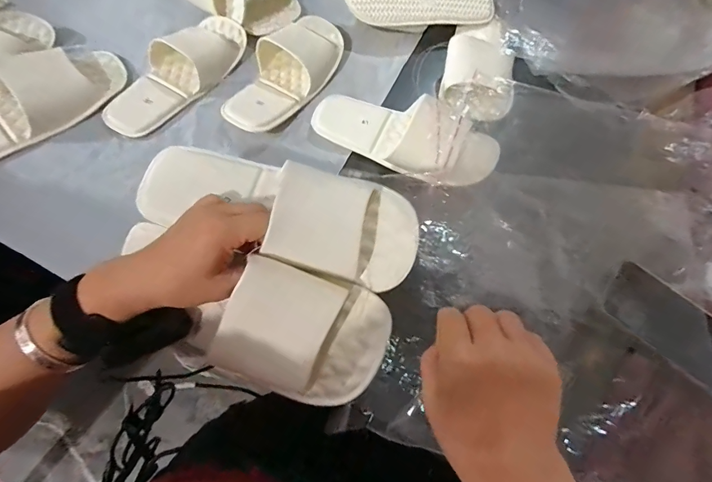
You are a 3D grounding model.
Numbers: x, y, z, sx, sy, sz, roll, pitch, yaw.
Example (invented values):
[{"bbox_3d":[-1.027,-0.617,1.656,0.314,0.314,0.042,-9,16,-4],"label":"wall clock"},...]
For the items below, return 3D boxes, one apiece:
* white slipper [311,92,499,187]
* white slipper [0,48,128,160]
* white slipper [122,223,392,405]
[{"bbox_3d":[0.062,-0.142,0.476,0.234,0.050,0.099,29,68,11],"label":"white slipper"},{"bbox_3d":[-0.430,-0.173,0.476,0.109,0.044,0.267,37,70,14],"label":"white slipper"},{"bbox_3d":[-0.104,0.058,0.318,0.259,0.071,0.100,16,68,8],"label":"white slipper"}]

